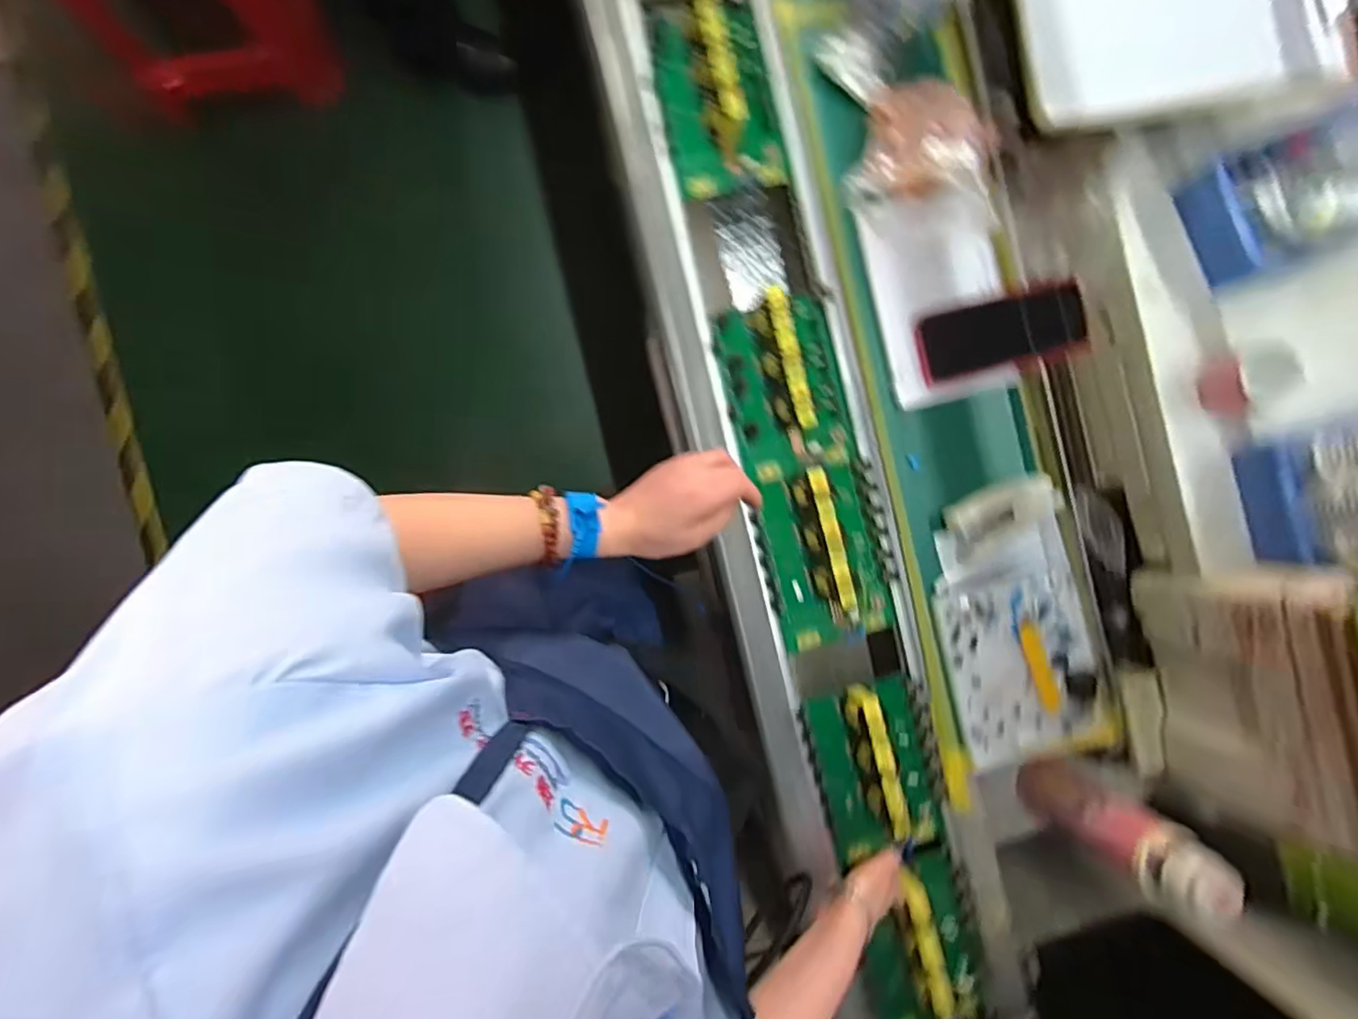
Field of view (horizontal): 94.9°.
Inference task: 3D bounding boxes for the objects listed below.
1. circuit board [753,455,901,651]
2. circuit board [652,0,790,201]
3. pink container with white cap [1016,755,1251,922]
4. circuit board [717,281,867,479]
[{"bbox_3d":[0.154,0.041,0.636,0.129,0.058,0.195,-14,93,-5],"label":"circuit board"},{"bbox_3d":[0.039,-0.418,0.613,0.119,0.056,0.184,-13,93,-6],"label":"circuit board"},{"bbox_3d":[0.450,0.331,0.653,0.057,0.242,0.073,34,88,-6],"label":"pink container with white cap"},{"bbox_3d":[0.112,-0.126,0.629,0.123,0.054,0.185,-14,93,-6],"label":"circuit board"}]

